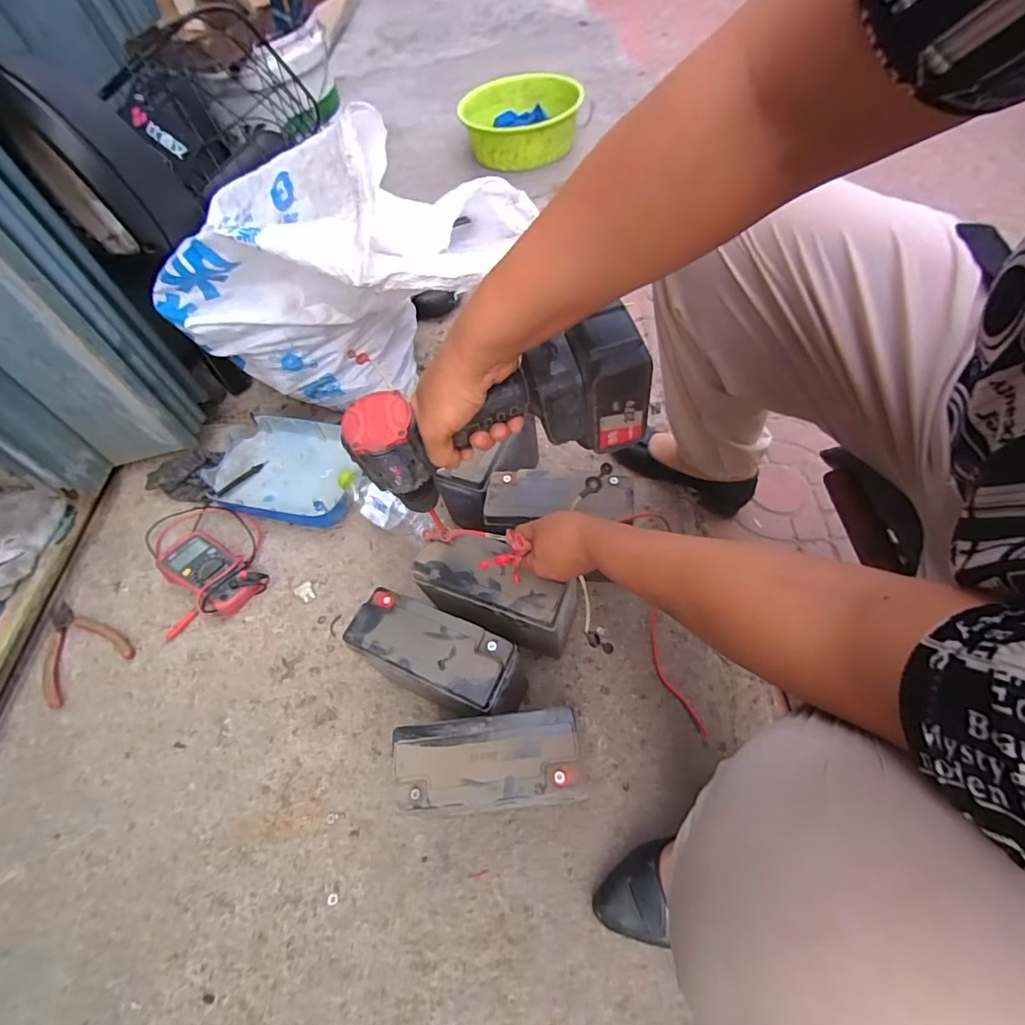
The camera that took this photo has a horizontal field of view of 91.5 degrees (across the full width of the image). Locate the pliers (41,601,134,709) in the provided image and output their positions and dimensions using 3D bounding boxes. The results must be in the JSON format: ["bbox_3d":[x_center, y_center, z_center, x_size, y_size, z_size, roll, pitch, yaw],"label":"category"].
[{"bbox_3d":[-0.609,0.181,0.692,0.105,0.017,0.137,-40,64,-20],"label":"pliers"}]

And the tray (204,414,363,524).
[{"bbox_3d":[-0.369,-0.064,0.829,0.243,0.061,0.186,7,58,8],"label":"tray"}]

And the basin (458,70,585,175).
[{"bbox_3d":[0.027,-1.050,1.340,0.313,0.099,0.312,-5,58,8],"label":"basin"}]

